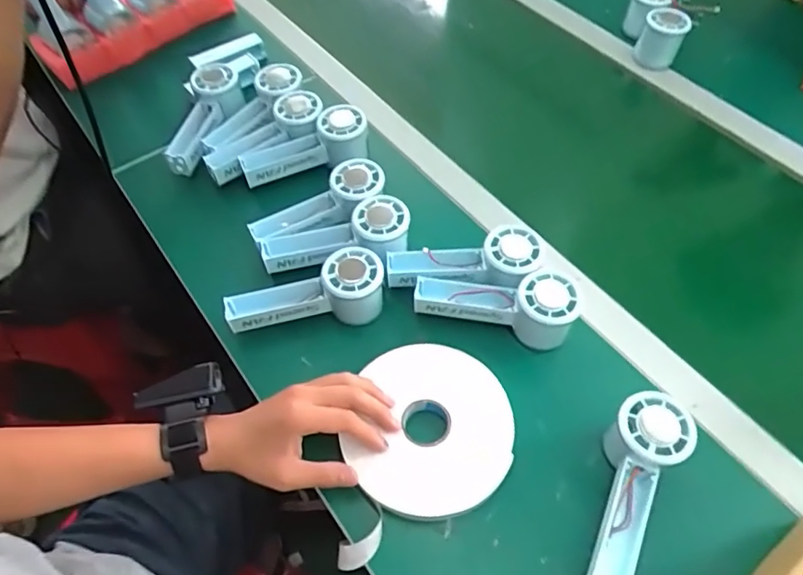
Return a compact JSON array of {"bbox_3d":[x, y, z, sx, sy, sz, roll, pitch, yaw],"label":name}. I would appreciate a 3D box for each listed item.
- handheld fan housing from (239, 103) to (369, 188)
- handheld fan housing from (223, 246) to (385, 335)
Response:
[{"bbox_3d":[-0.112,-0.164,0.647,0.147,0.049,0.050,-16,56,-9],"label":"handheld fan housing"},{"bbox_3d":[-0.091,0.006,0.540,0.148,0.049,0.053,-8,55,-4],"label":"handheld fan housing"}]

